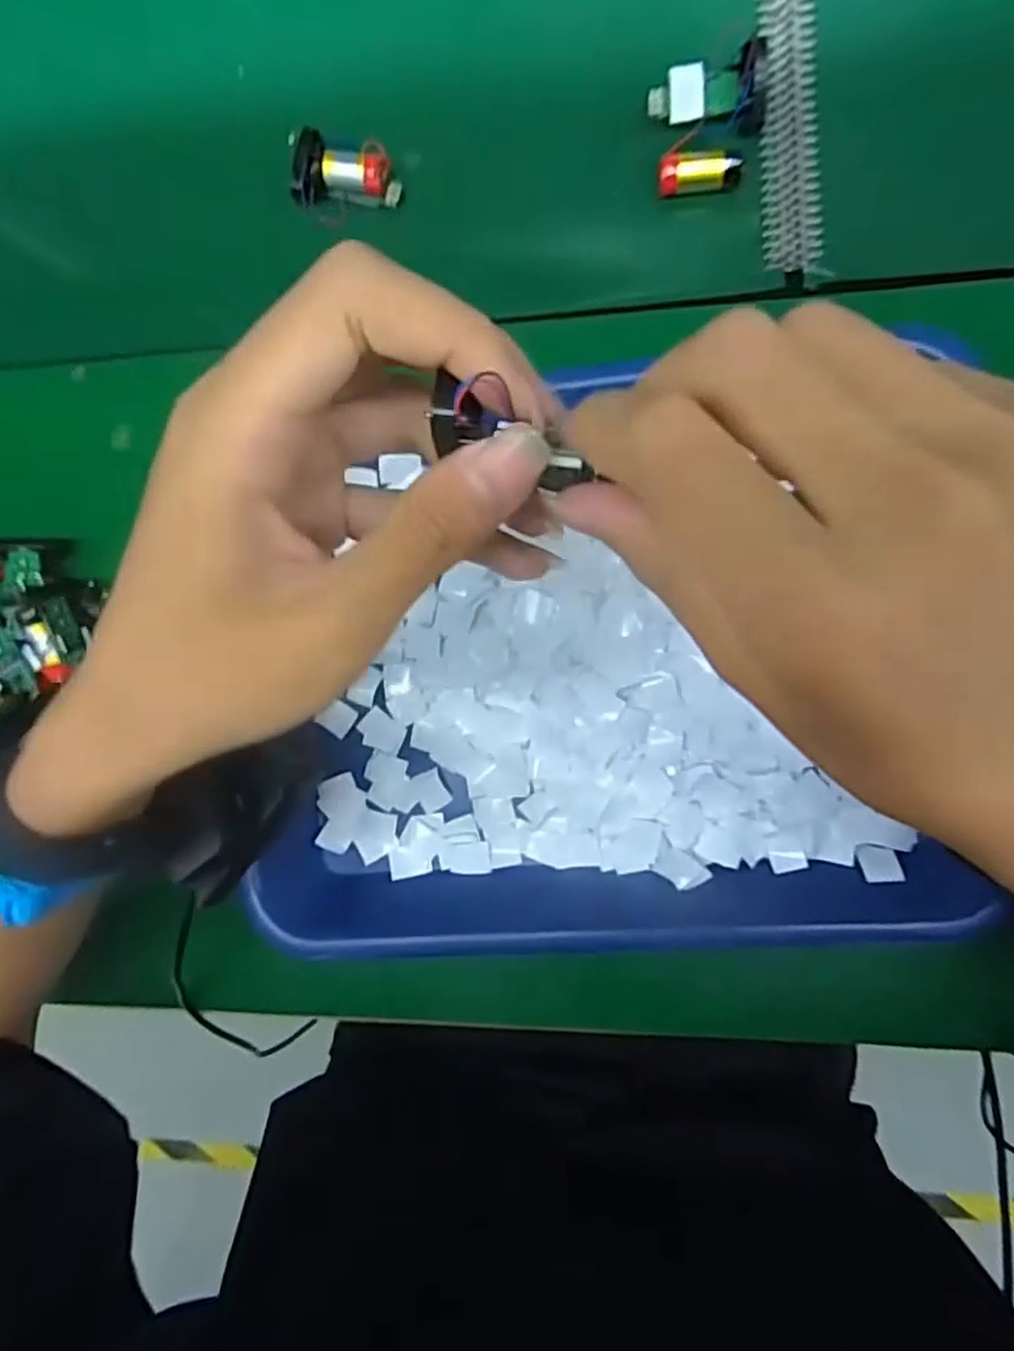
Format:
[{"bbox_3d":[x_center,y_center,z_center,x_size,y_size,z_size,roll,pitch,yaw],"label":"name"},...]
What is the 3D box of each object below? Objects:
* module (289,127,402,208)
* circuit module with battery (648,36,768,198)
[{"bbox_3d":[-0.079,-0.249,0.355,0.050,0.019,0.033,7,93,8],"label":"module"},{"bbox_3d":[0.092,-0.251,0.329,0.050,0.025,0.049,-4,92,9],"label":"circuit module with battery"}]

